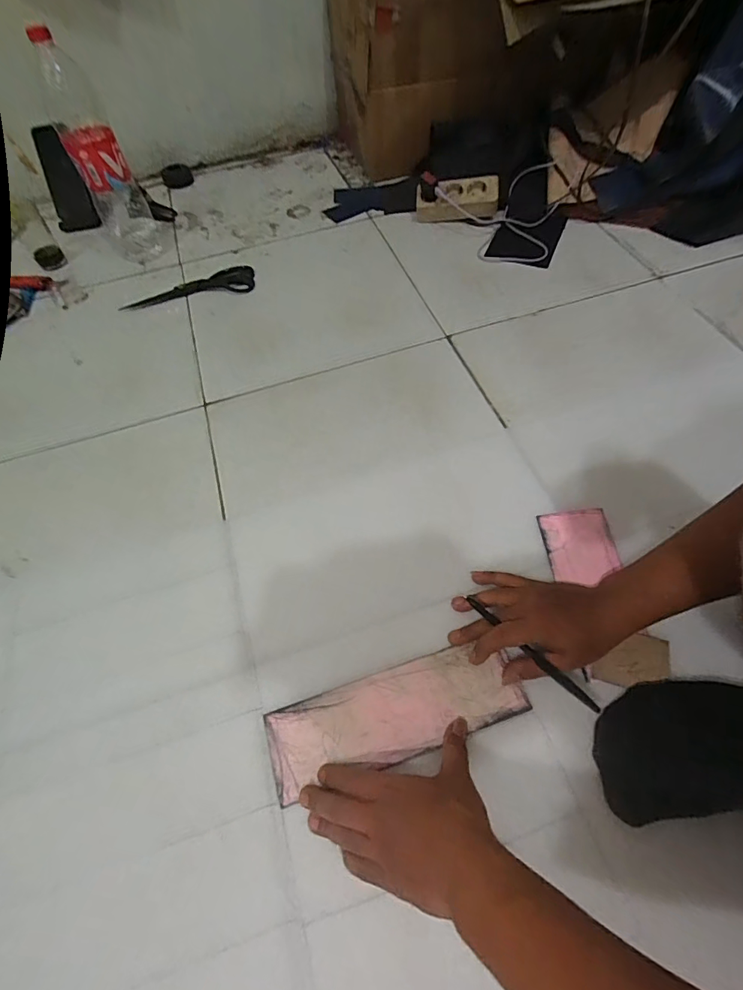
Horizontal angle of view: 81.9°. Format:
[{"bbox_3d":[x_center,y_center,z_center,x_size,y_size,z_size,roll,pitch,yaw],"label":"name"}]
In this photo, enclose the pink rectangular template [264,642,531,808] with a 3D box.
[{"bbox_3d":[0.022,0.213,0.421,0.242,0.006,0.081,-18,59,-7],"label":"pink rectangular template"}]

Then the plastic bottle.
[{"bbox_3d":[-0.469,-0.575,0.736,0.092,0.303,0.099,-26,62,-12],"label":"plastic bottle"}]

